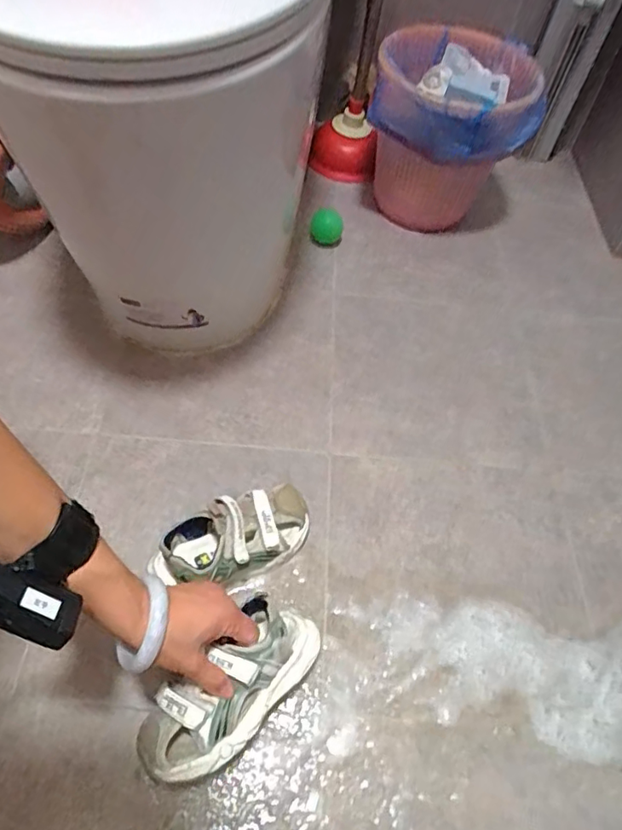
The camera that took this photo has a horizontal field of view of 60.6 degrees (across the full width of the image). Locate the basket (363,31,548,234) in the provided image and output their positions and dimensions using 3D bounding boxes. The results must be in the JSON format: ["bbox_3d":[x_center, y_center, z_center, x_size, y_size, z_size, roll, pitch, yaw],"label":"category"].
[{"bbox_3d":[0.234,-0.504,0.968,0.262,0.275,0.320,10,55,1],"label":"basket"}]

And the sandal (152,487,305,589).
[{"bbox_3d":[-0.080,0.133,0.586,0.165,0.068,0.079,-19,59,-18],"label":"sandal"}]

